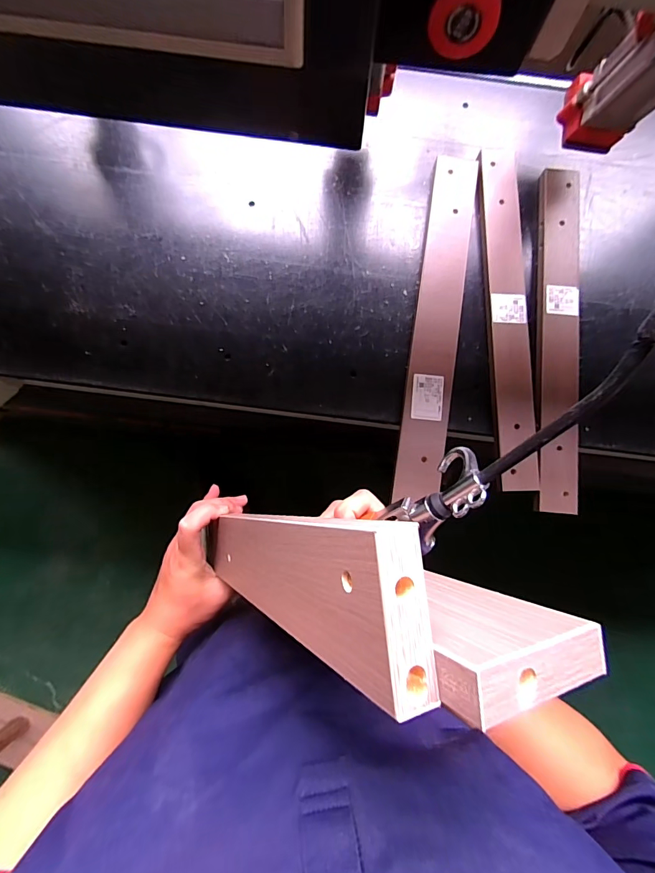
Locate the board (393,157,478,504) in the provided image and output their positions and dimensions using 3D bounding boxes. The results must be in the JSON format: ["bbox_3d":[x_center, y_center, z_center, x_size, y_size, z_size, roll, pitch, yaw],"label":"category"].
[{"bbox_3d":[0.150,-0.158,0.556,0.061,0.027,0.483,9,83,-1],"label":"board"}]

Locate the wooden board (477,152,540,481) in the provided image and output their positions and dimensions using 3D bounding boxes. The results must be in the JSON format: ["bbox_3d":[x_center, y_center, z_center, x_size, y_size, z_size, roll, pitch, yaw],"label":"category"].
[{"bbox_3d":[0.250,-0.173,0.564,0.056,0.024,0.486,-1,83,-2],"label":"wooden board"}]

